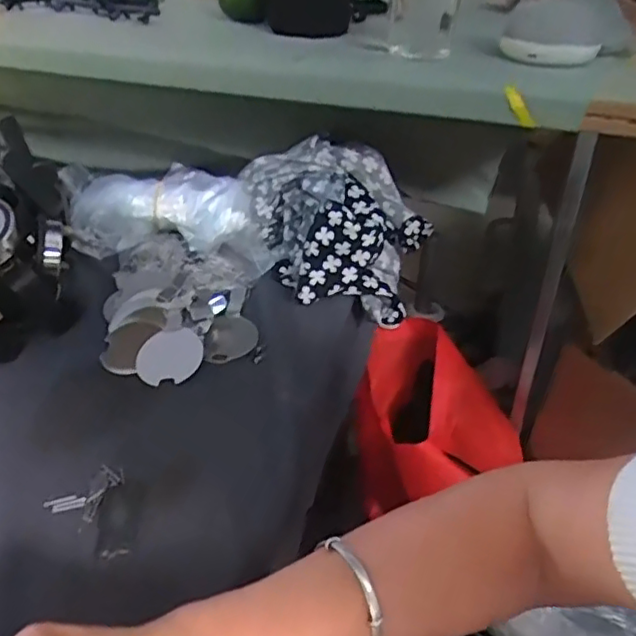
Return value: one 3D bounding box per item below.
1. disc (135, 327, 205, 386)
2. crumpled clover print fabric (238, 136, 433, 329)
[{"bbox_3d":[-0.122,0.031,0.514,0.054,0.004,0.054,-5,54,8],"label":"disc"},{"bbox_3d":[0.024,-0.098,0.651,0.172,0.125,0.175,-10,37,-15],"label":"crumpled clover print fabric"}]

